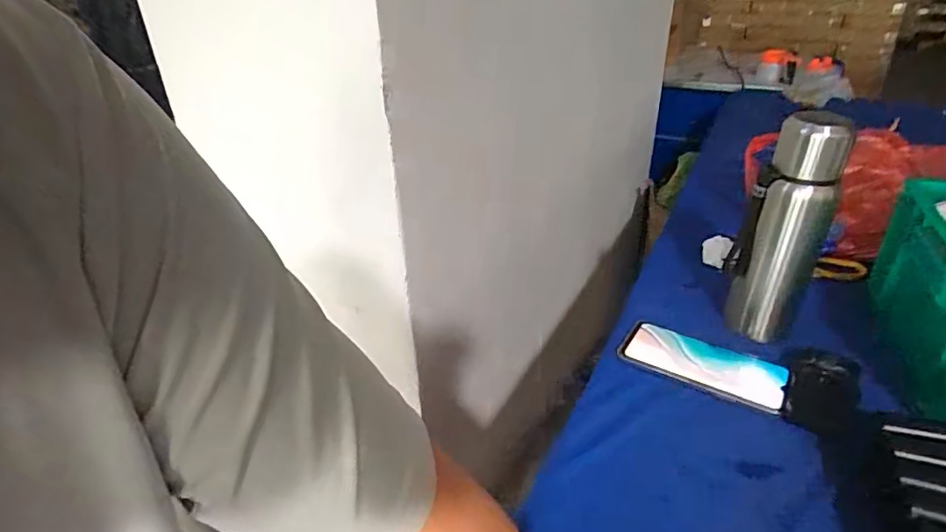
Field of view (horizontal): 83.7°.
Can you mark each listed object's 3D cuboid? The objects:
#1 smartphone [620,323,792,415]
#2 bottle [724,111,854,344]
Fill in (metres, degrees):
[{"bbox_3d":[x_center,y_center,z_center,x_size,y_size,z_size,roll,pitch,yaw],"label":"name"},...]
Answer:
[{"bbox_3d":[0.243,0.100,0.560,0.158,0.012,0.077,15,35,28],"label":"smartphone"},{"bbox_3d":[0.323,-0.037,0.556,0.075,0.240,0.056,17,36,31],"label":"bottle"}]

